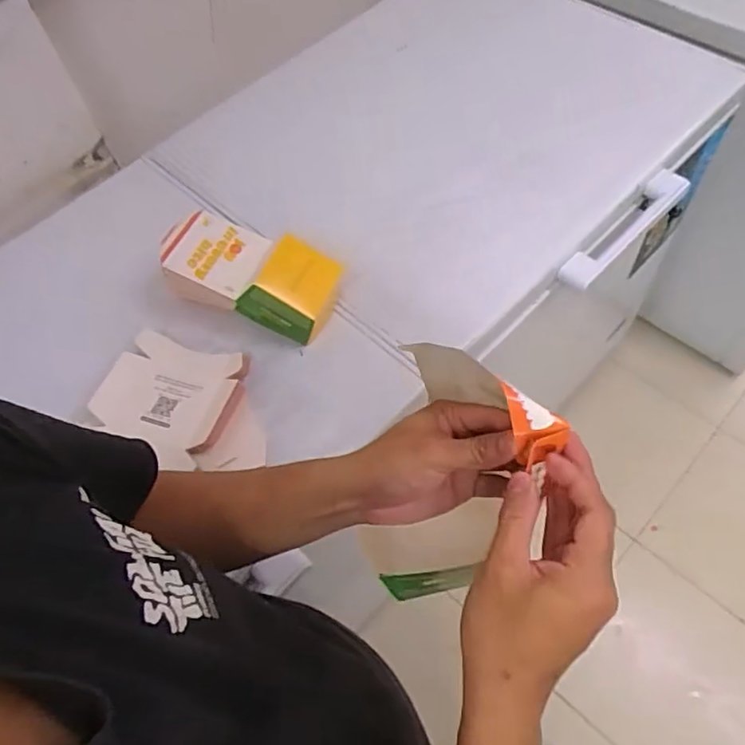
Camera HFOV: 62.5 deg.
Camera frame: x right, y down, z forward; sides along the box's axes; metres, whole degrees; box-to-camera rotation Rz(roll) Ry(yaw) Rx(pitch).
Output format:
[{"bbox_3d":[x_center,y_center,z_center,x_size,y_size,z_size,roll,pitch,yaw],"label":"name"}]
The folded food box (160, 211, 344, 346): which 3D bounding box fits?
[{"bbox_3d":[-0.169,-0.133,0.856,0.237,0.088,0.120,16,62,15],"label":"folded food box"}]

